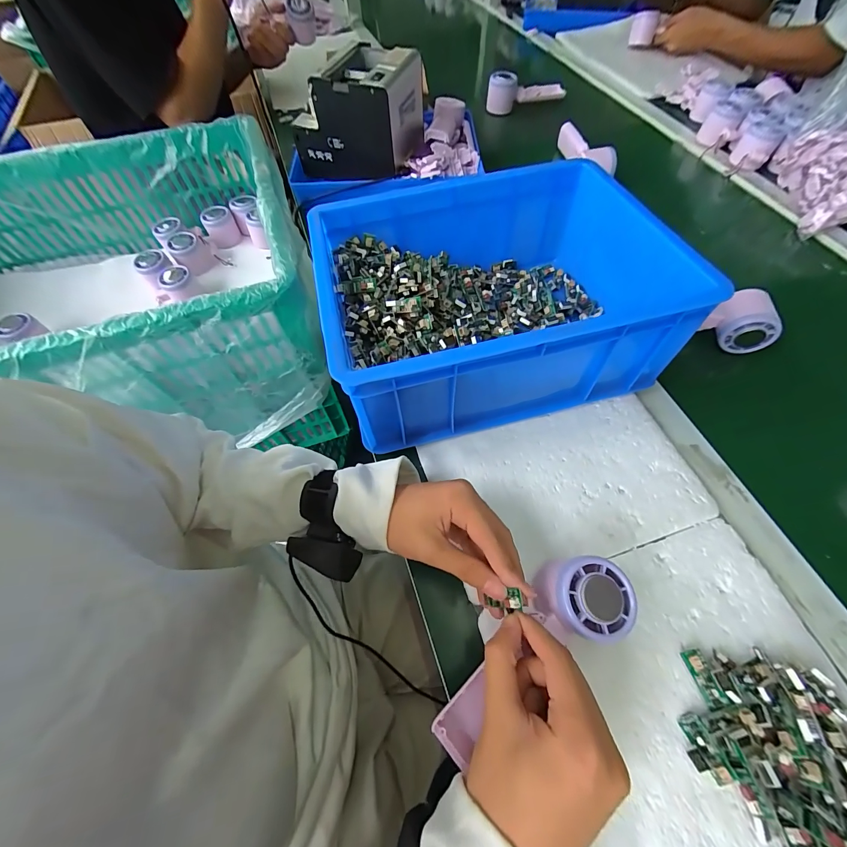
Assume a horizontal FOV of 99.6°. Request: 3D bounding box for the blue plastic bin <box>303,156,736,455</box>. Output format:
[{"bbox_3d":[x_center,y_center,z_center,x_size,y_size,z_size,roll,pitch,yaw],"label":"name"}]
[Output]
[{"bbox_3d":[0.069,-0.143,0.391,0.319,0.129,0.260,-13,62,-6],"label":"blue plastic bin"}]

